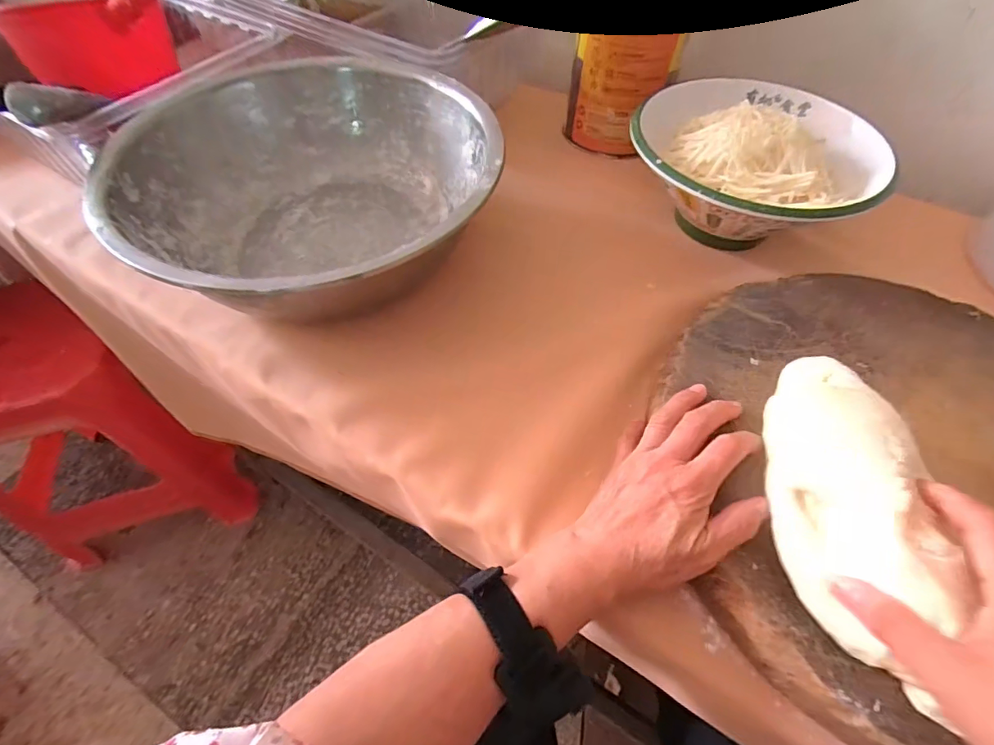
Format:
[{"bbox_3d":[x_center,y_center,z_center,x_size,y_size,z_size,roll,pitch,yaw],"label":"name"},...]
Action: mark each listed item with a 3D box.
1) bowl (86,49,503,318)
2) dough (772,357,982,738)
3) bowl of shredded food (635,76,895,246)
[{"bbox_3d":[-0.161,-0.169,0.439,0.306,0.104,0.323,1,54,-1],"label":"bowl"},{"bbox_3d":[0.194,0.063,0.264,0.054,0.054,0.175,8,59,3],"label":"dough"},{"bbox_3d":[0.249,-0.203,0.473,0.228,0.091,0.223,1,54,-1],"label":"bowl of shredded food"}]

